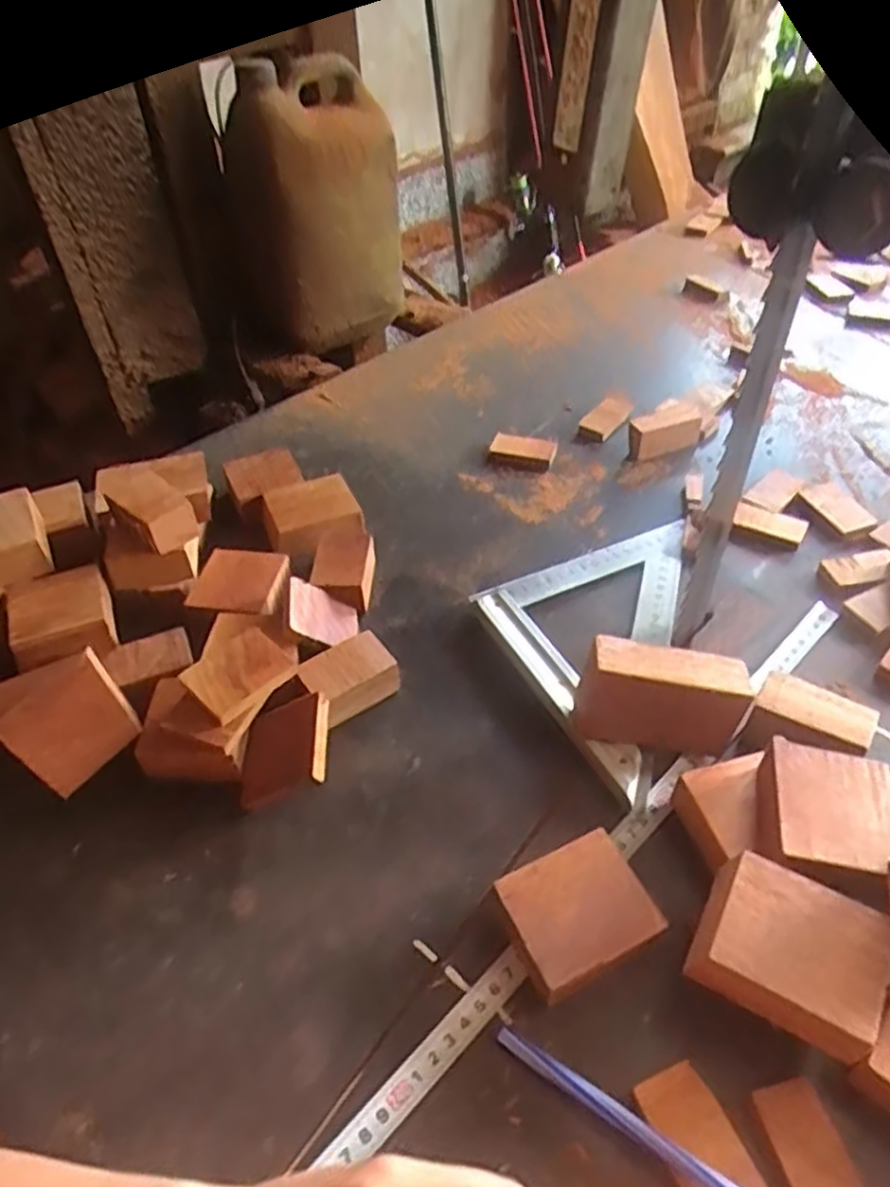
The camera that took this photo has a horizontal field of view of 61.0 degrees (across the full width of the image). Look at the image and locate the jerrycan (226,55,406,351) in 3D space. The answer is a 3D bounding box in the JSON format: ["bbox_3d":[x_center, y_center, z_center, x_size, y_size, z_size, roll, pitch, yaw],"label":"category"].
[{"bbox_3d":[-0.155,-0.437,0.882,0.161,0.297,0.168,-26,50,-22],"label":"jerrycan"}]

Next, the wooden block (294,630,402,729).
[{"bbox_3d":[-0.059,0.052,0.472,0.055,0.031,0.038,-28,50,-24],"label":"wooden block"}]

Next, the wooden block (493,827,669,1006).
[{"bbox_3d":[0.063,0.156,0.362,0.065,0.030,0.056,-20,48,-17],"label":"wooden block"}]

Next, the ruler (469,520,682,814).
[{"bbox_3d":[0.086,0.020,0.505,0.126,0.017,0.242,12,47,14],"label":"ruler"}]

